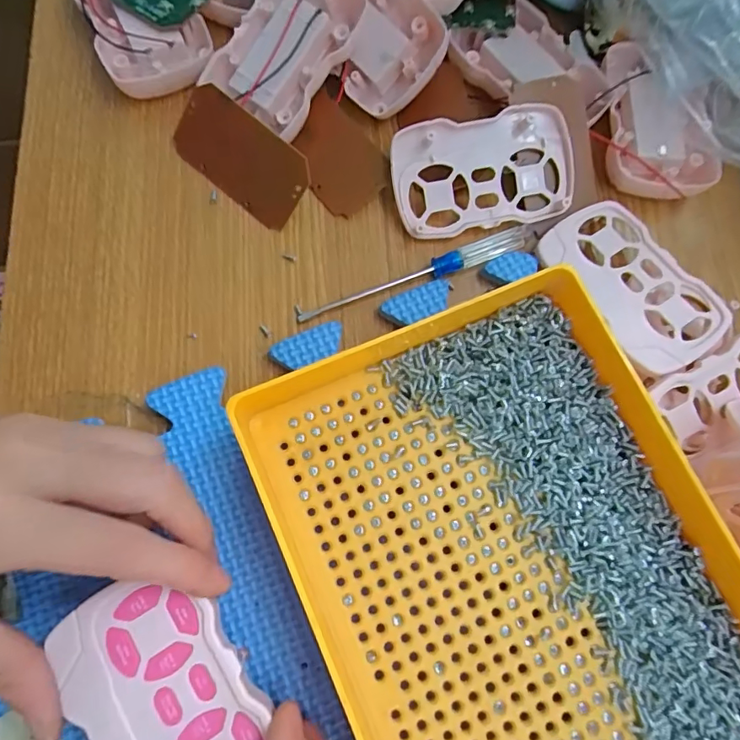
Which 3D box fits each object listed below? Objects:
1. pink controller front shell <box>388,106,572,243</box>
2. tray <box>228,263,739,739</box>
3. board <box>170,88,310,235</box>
[{"bbox_3d":[0.056,-0.098,0.253,0.087,0.006,0.054,-12,99,-1],"label":"pink controller front shell"},{"bbox_3d":[0.067,0.099,0.187,0.154,0.036,0.253,-23,78,-9],"label":"tray"},{"bbox_3d":[-0.063,-0.103,0.248,0.073,0.004,0.038,39,118,5],"label":"board"}]

